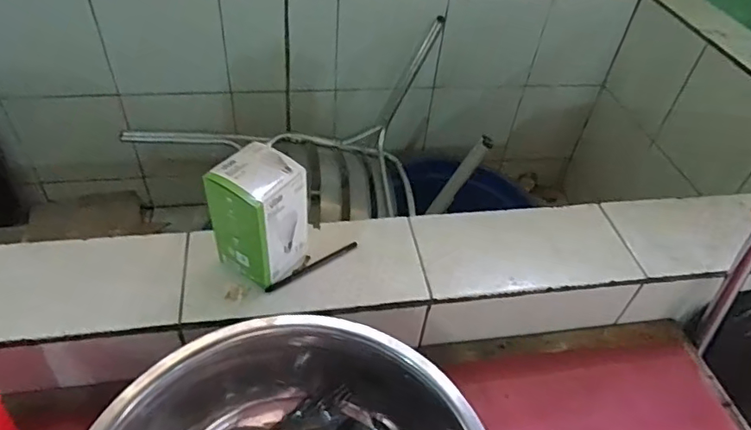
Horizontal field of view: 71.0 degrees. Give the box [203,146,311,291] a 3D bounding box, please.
[{"bbox_3d":[-0.138,0.004,0.634,0.087,0.150,0.082,24,48,17],"label":"box"}]

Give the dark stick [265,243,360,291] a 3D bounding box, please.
[{"bbox_3d":[-0.081,0.065,0.682,0.136,0.004,0.010,-26,53,-28],"label":"dark stick"}]

